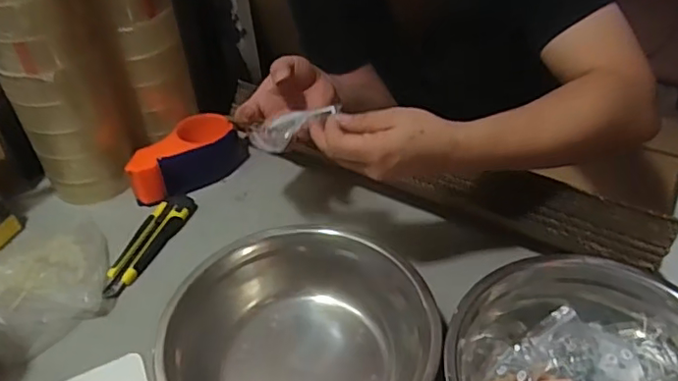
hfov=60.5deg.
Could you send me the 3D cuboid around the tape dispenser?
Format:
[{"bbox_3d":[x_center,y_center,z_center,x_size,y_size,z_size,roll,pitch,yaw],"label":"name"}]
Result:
[{"bbox_3d":[-0.202,-0.043,0.767,0.159,0.055,0.076,-33,50,-29],"label":"tape dispenser"}]

